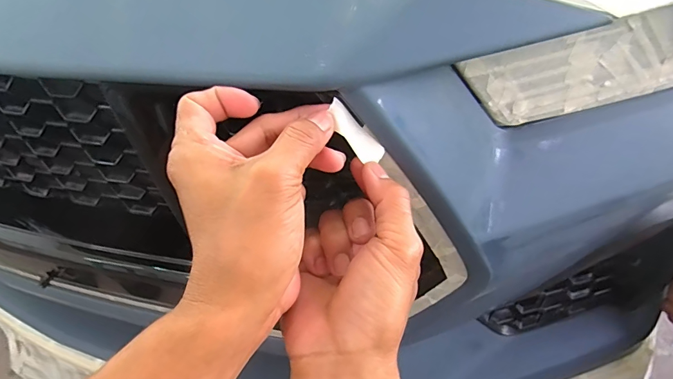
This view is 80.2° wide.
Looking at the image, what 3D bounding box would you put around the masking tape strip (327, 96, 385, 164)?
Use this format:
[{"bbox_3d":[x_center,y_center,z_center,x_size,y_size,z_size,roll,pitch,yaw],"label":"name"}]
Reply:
[{"bbox_3d":[0.012,-0.034,0.247,0.004,0.048,0.017,-6,48,52],"label":"masking tape strip"}]

